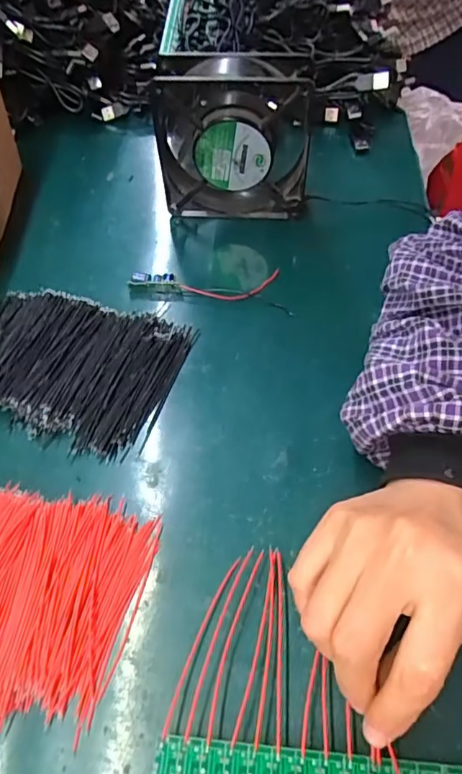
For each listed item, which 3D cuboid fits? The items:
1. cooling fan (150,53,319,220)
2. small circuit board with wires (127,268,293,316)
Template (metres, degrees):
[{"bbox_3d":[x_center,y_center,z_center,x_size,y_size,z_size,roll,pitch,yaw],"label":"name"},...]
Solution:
[{"bbox_3d":[0.003,-0.201,0.435,0.119,0.122,0.043,4,56,4],"label":"cooling fan"},{"bbox_3d":[-0.013,-0.088,0.429,0.129,0.011,0.041,9,57,7],"label":"small circuit board with wires"}]

